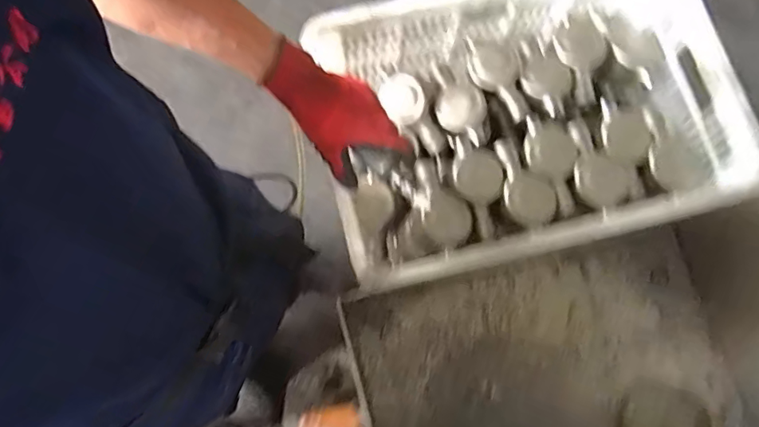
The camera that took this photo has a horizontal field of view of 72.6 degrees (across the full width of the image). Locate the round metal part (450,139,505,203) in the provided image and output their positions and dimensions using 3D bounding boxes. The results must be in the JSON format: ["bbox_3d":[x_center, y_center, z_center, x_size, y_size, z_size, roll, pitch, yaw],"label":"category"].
[{"bbox_3d":[0.141,-0.058,0.755,0.081,0.016,0.086,0,76,-1],"label":"round metal part"}]

